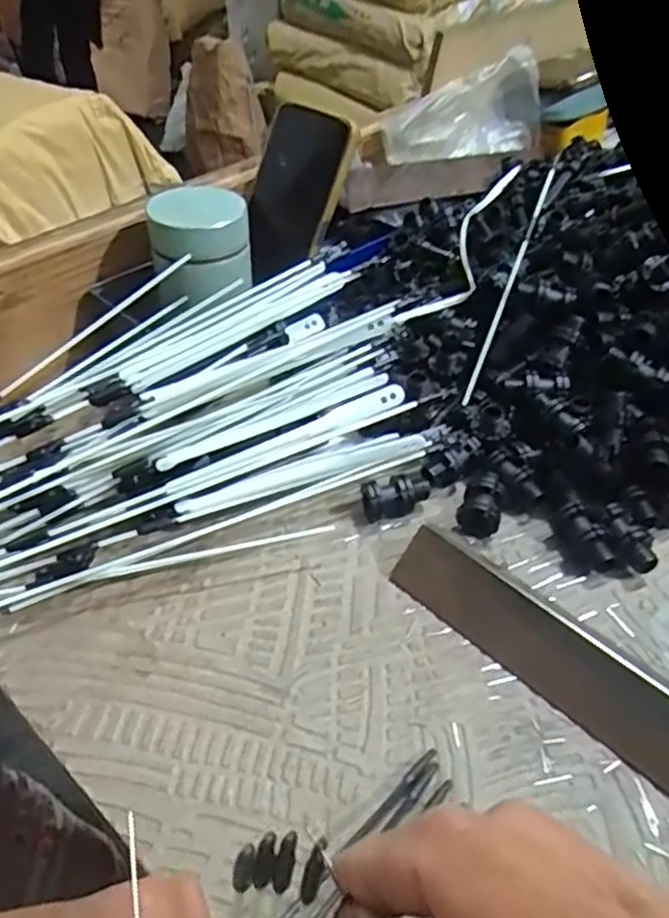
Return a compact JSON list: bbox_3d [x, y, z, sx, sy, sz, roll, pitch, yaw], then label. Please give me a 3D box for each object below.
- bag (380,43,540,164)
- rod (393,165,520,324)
[{"bbox_3d":[0.120,-0.313,0.623,0.180,0.077,0.035,-29,50,-27],"label":"bag"},{"bbox_3d":[0.112,-0.170,0.531,0.040,0.032,0.223,19,47,20],"label":"rod"}]

